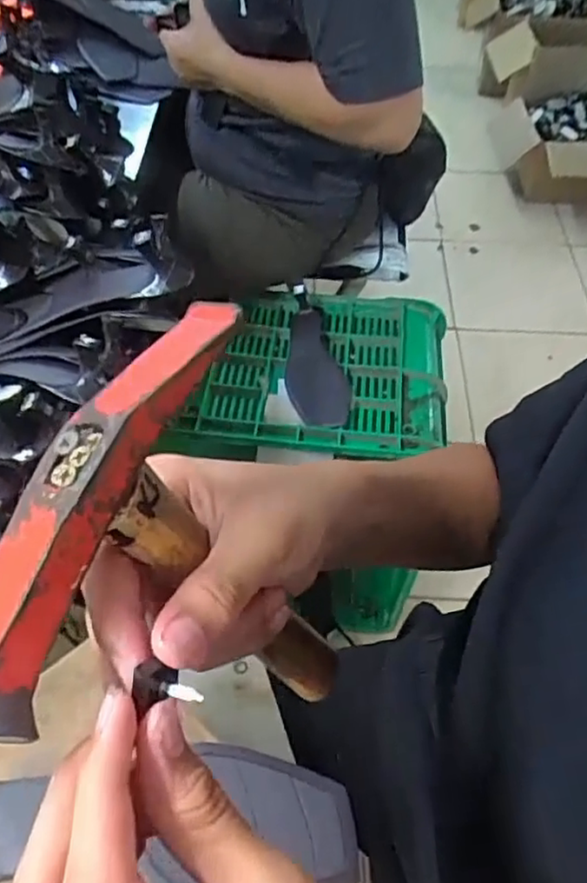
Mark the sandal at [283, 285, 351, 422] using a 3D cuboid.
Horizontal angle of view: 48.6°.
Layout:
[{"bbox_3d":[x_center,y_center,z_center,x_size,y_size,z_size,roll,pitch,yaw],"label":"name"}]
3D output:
[{"bbox_3d":[0.035,-0.128,0.921,0.085,0.033,0.244,1,53,-1],"label":"sandal"}]

